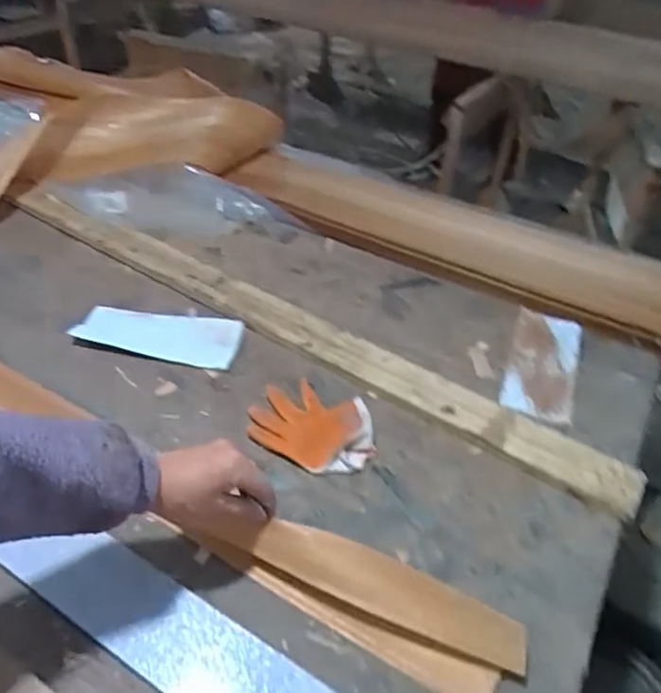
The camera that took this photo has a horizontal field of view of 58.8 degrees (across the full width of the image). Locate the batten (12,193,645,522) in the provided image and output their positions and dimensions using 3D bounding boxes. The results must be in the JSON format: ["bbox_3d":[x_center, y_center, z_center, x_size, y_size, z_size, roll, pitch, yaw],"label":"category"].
[{"bbox_3d":[-0.120,-0.064,0.894,1.109,0.027,0.057,28,46,24],"label":"batten"}]

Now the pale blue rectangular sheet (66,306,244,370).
[{"bbox_3d":[-0.244,-0.022,0.842,0.229,0.011,0.101,11,42,7],"label":"pale blue rectangular sheet"}]

